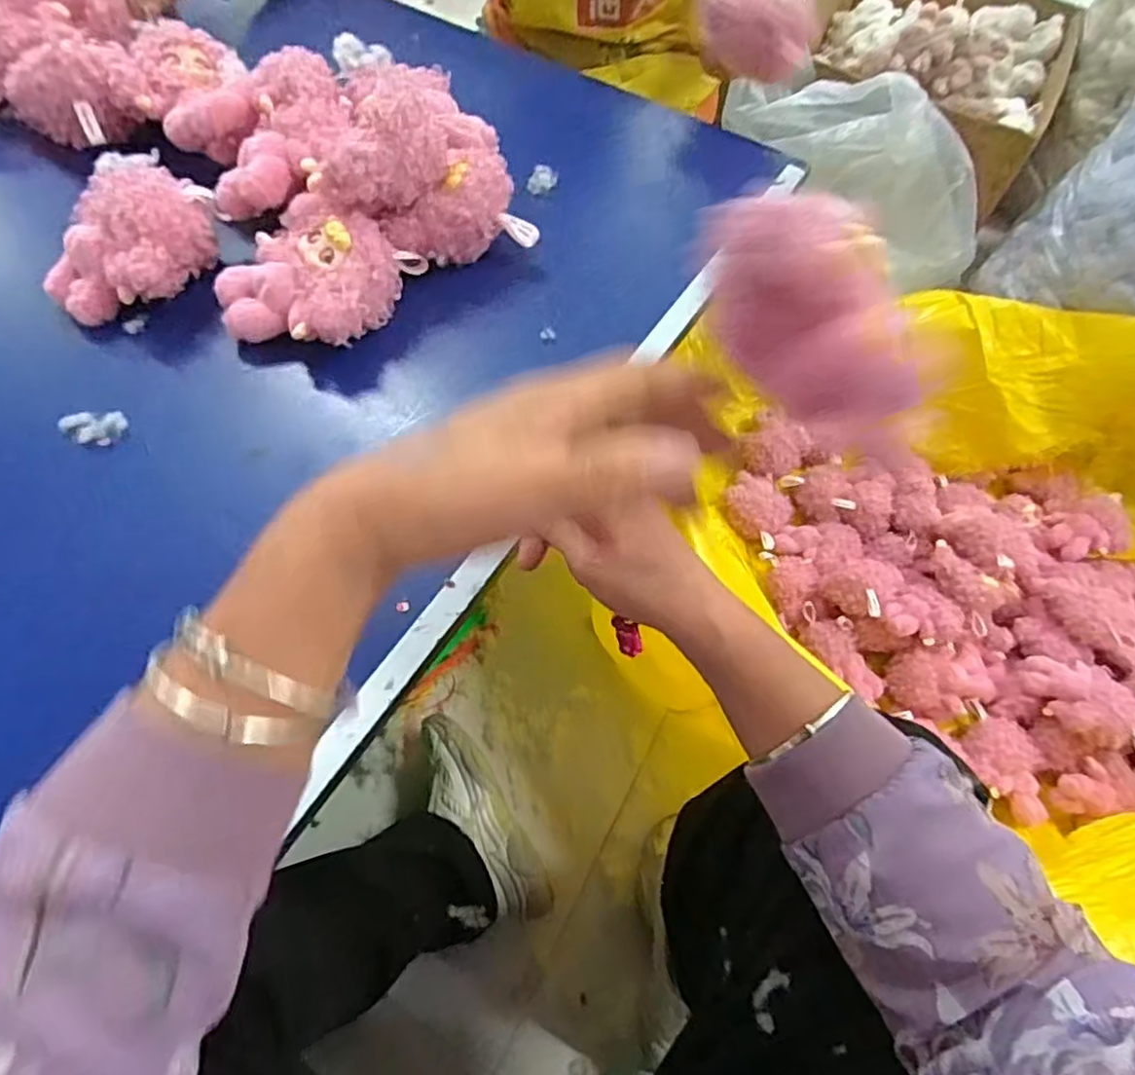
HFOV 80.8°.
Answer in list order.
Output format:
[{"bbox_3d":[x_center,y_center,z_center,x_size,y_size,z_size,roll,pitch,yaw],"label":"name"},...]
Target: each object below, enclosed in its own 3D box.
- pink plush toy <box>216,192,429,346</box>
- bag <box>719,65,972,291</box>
[{"bbox_3d":[-0.186,-0.197,0.490,0.117,0.054,0.110,13,62,4],"label":"pink plush toy"},{"bbox_3d":[0.489,-0.648,1.117,0.510,0.236,0.173,44,67,3],"label":"bag"}]

